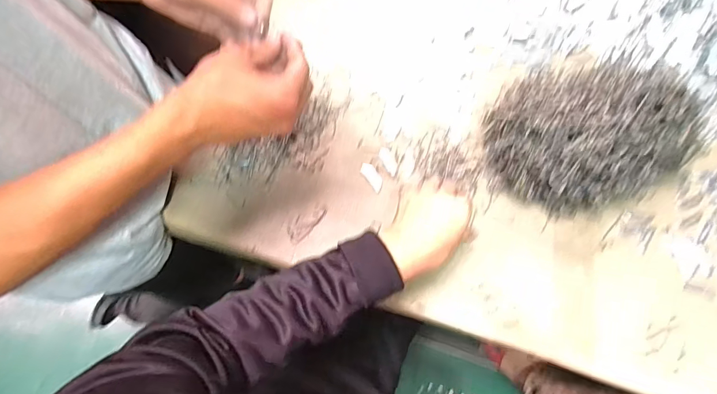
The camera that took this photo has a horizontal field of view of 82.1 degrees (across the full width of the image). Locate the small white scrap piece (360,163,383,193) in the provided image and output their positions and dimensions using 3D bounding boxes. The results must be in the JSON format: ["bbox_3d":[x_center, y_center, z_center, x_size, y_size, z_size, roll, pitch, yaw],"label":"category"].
[{"bbox_3d":[0.017,-0.026,0.513,0.017,0.004,0.040,-37,75,-13],"label":"small white scrap piece"}]

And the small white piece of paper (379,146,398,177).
[{"bbox_3d":[0.039,-0.046,0.521,0.015,0.004,0.039,-29,73,-10],"label":"small white piece of paper"}]

